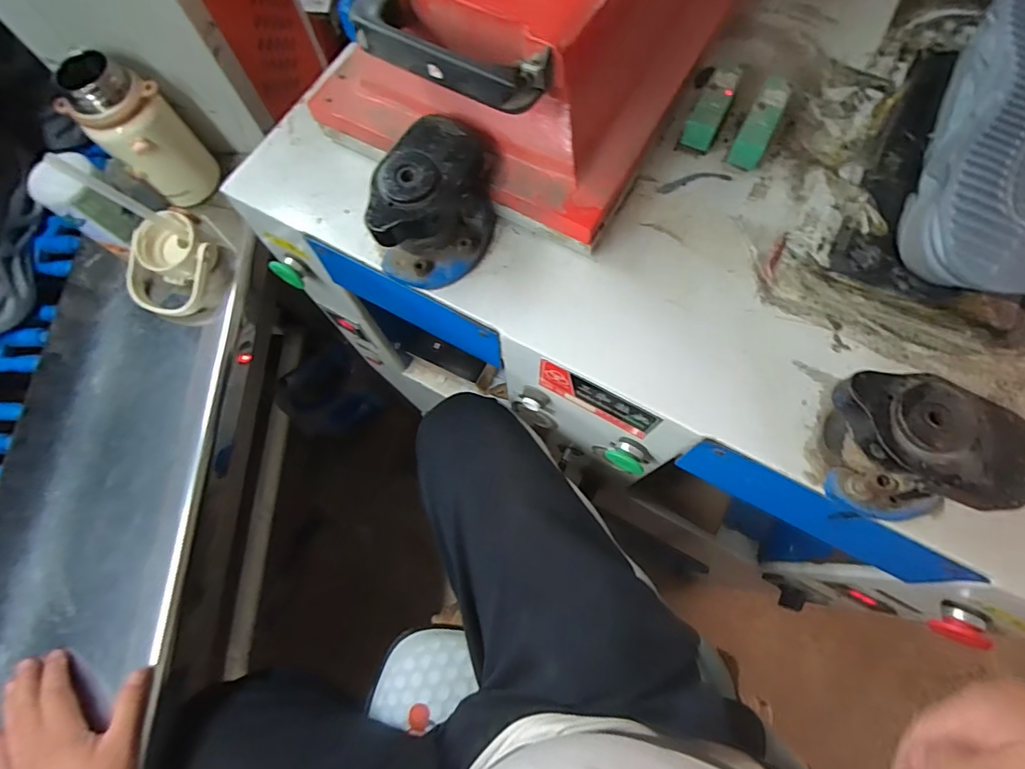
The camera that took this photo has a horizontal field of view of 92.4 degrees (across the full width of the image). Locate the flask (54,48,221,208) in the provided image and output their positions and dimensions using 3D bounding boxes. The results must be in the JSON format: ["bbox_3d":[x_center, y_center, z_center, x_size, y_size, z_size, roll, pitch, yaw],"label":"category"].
[{"bbox_3d":[-0.436,-0.293,0.582,0.079,0.156,0.089,33,75,12],"label":"flask"}]

